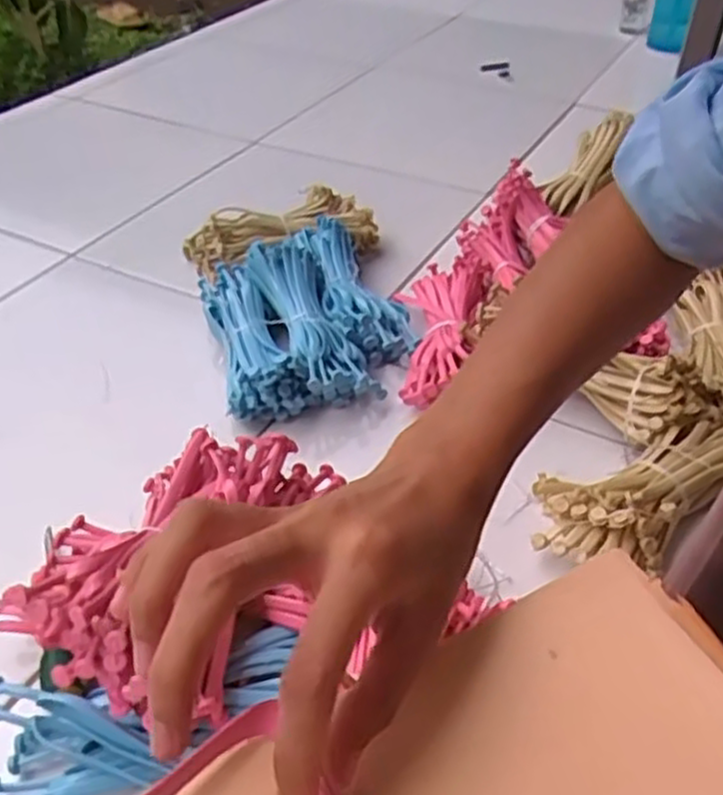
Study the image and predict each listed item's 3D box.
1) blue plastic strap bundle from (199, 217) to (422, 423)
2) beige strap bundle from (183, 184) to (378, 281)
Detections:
[{"bbox_3d":[-0.058,-0.098,0.799,0.203,0.066,0.262,-11,43,-12],"label":"blue plastic strap bundle"},{"bbox_3d":[-0.099,-0.206,0.928,0.236,0.060,0.080,-7,42,-8],"label":"beige strap bundle"}]

